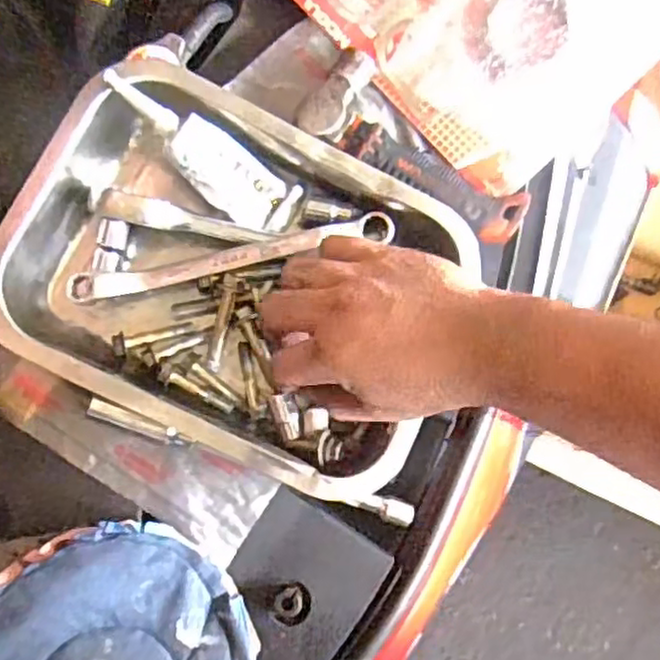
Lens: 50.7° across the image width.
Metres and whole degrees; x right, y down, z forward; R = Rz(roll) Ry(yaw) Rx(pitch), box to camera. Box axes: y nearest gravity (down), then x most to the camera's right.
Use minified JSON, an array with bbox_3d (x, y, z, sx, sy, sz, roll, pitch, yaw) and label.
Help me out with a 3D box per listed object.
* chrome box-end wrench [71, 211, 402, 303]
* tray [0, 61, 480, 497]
[{"bbox_3d":[-0.057,-0.043,0.413,0.191,0.015,0.019,-14,79,-1],"label":"chrome box-end wrench"},{"bbox_3d":[-0.053,-0.028,0.408,0.259,0.063,0.188,25,80,5],"label":"tray"}]

